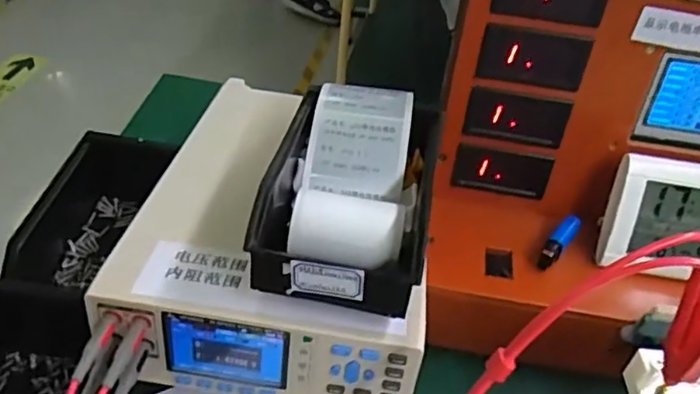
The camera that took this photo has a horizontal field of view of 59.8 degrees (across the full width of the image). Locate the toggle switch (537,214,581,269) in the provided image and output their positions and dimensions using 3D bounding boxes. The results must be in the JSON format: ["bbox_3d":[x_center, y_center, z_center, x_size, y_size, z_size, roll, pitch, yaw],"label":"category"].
[{"bbox_3d":[0.166,0.035,0.484,0.015,0.013,0.057,31,48,24],"label":"toggle switch"}]

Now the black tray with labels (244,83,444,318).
[{"bbox_3d":[0.003,-0.008,0.417,0.110,0.060,0.180,10,43,4],"label":"black tray with labels"}]

